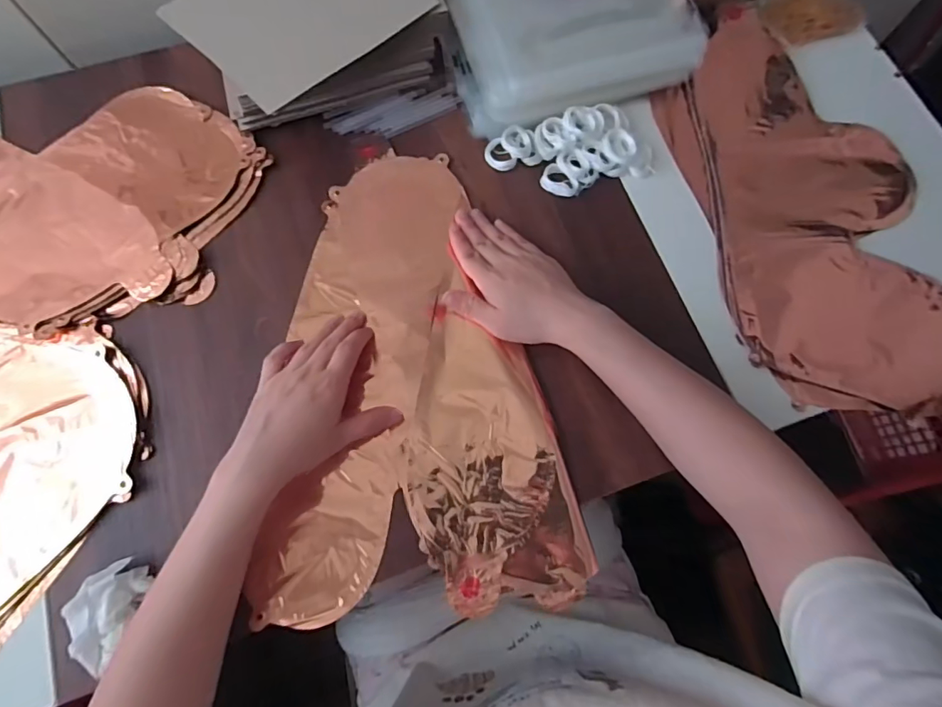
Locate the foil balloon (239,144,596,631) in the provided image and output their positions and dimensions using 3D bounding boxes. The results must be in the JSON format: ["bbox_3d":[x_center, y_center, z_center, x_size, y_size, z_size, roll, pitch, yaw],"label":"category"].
[{"bbox_3d":[-0.048,0.007,0.414,0.245,0.014,0.388,-3,74,-2],"label":"foil balloon"}]

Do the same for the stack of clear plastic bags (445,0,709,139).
[{"bbox_3d":[0.091,-0.355,0.500,0.243,0.054,0.221,-18,75,-6],"label":"stack of clear plastic bags"}]

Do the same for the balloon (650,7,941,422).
[{"bbox_3d":[0.328,-0.145,0.459,0.219,0.018,0.412,-9,74,-4],"label":"balloon"}]

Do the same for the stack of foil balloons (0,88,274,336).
[{"bbox_3d":[-0.456,-0.146,0.442,0.497,0.017,0.244,1,74,-1],"label":"stack of foil balloons"}]

